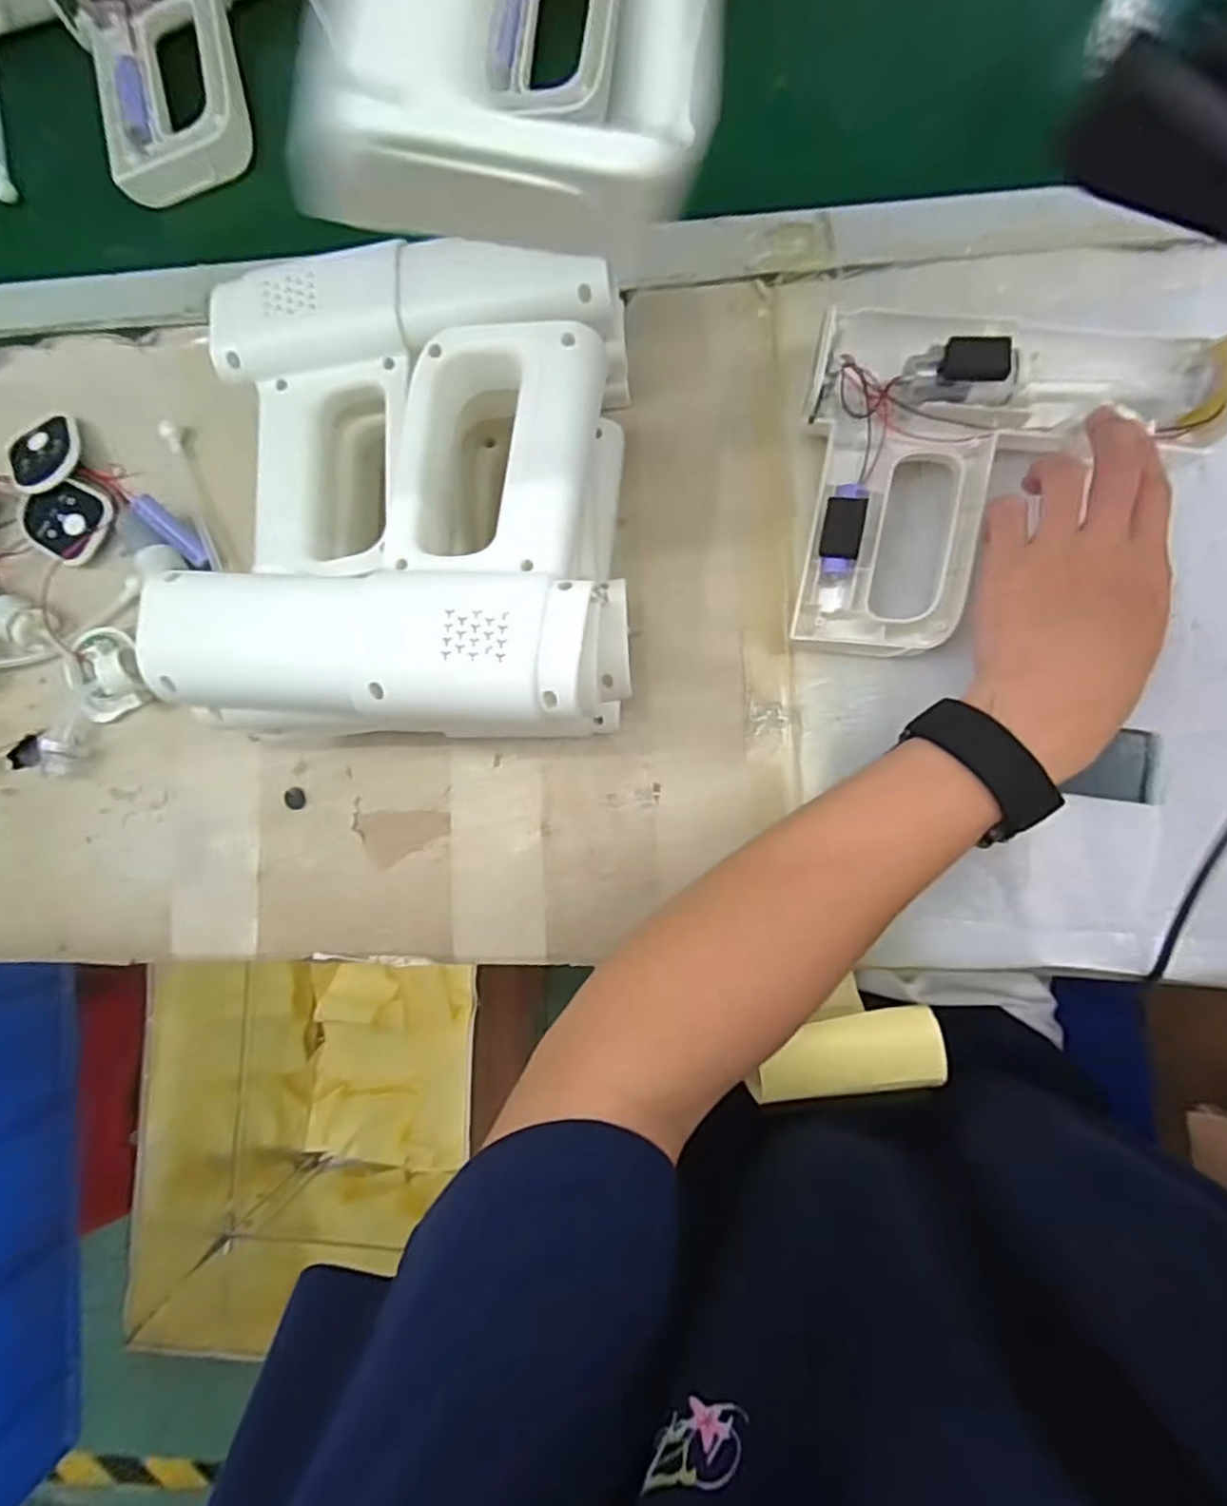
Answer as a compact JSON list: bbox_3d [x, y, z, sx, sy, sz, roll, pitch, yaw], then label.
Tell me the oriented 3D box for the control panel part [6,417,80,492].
[{"bbox_3d":[-0.363,-0.192,0.441,0.041,0.008,0.052,41,90,5],"label":"control panel part"}]

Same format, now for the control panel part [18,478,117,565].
[{"bbox_3d":[-0.346,-0.150,0.437,0.055,0.007,0.050,0,86,4],"label":"control panel part"}]

